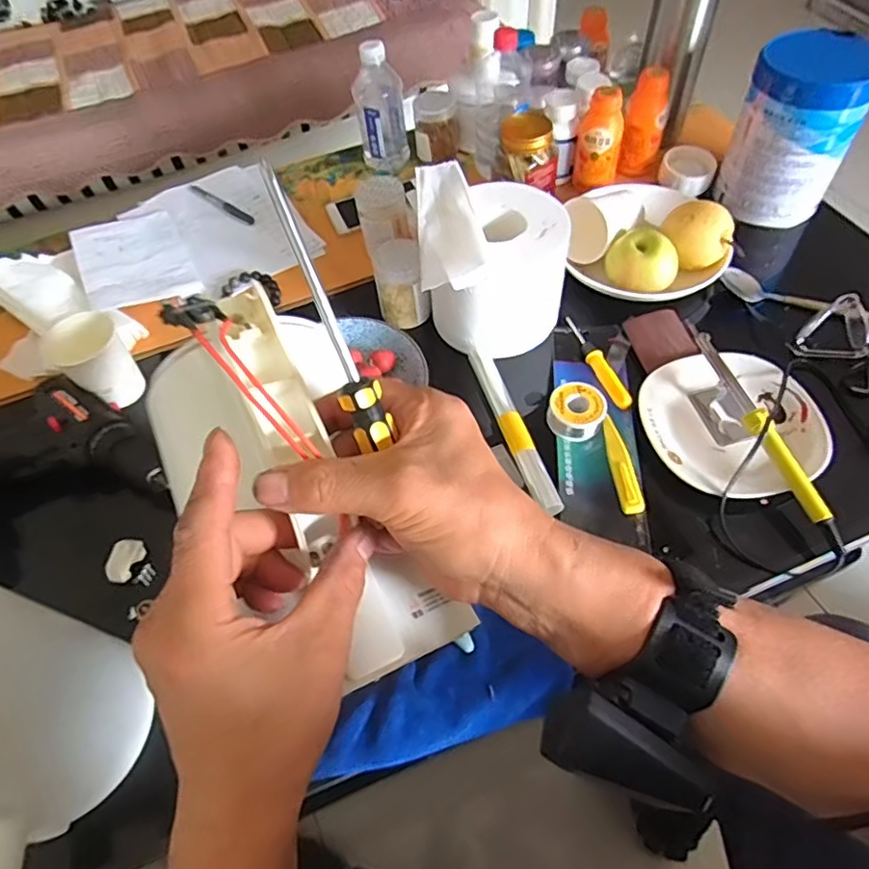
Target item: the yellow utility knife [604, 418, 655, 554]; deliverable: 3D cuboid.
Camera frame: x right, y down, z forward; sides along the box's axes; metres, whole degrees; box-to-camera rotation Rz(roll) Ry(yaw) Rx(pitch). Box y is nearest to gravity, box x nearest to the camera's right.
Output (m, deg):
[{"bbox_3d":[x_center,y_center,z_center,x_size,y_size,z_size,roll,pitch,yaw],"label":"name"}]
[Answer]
[{"bbox_3d":[0.182,0.043,0.562,0.021,0.019,0.137,-5,56,2],"label":"yellow utility knife"}]

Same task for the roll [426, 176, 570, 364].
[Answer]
[{"bbox_3d":[0.066,-0.176,0.635,0.144,0.128,0.139,-2,56,3],"label":"roll"}]

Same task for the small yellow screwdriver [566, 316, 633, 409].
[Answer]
[{"bbox_3d":[0.177,-0.082,0.639,0.018,0.013,0.139,-16,56,-6],"label":"small yellow screwdriver"}]

